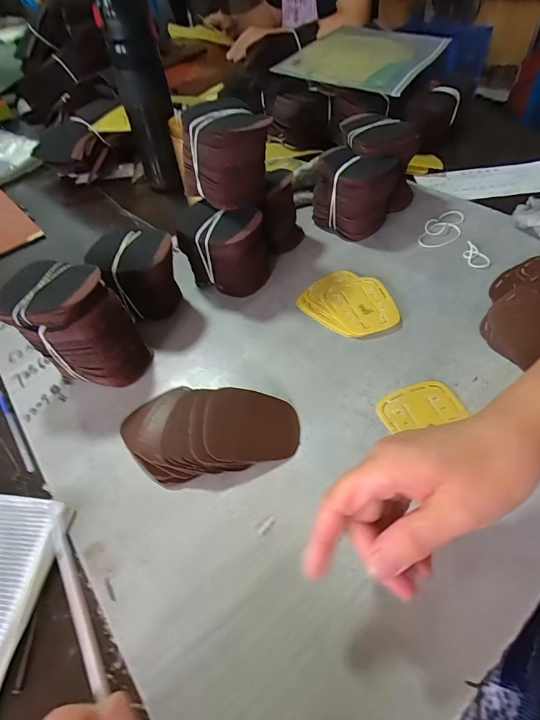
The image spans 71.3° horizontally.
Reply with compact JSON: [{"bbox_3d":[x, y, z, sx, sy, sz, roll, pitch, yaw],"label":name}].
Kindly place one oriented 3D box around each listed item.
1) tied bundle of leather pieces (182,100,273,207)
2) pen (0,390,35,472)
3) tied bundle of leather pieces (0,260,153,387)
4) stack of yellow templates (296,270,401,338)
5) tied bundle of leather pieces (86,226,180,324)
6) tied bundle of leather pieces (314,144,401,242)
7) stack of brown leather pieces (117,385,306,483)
[{"bbox_3d":[-0.049,-0.220,0.409,0.094,0.088,0.070,-16,50,-6],"label":"tied bundle of leather pieces"},{"bbox_3d":[-0.255,0.064,0.374,0.008,0.004,0.124,-34,55,-21],"label":"pen"},{"bbox_3d":[-0.182,-0.031,0.369,0.090,0.112,0.074,9,52,13],"label":"tied bundle of leather pieces"},{"bbox_3d":[0.096,-0.066,0.438,0.090,0.008,0.106,-38,57,-23],"label":"stack of yellow templates"},{"bbox_3d":[-0.151,-0.095,0.433,0.095,0.094,0.071,5,51,9],"label":"tied bundle of leather pieces"},{"bbox_3d":[0.113,-0.226,0.514,0.101,0.090,0.077,32,60,27],"label":"tied bundle of leather pieces"},{"bbox_3d":[-0.056,0.060,0.332,0.156,0.029,0.090,5,51,9],"label":"stack of brown leather pieces"}]

